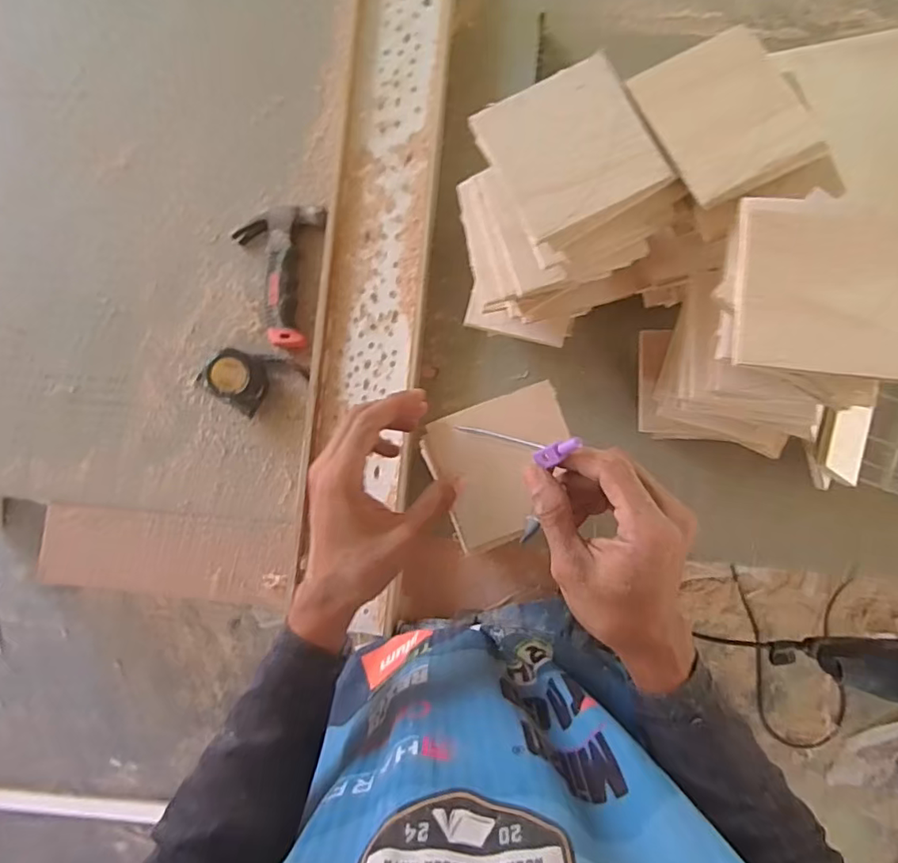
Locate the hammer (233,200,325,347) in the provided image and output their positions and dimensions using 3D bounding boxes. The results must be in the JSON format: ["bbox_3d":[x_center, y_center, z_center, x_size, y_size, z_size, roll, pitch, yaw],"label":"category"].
[{"bbox_3d":[-0.195,-0.175,0.619,0.097,0.027,0.157,9,87,4],"label":"hammer"}]

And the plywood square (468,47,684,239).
[{"bbox_3d":[0.084,-0.194,0.378,0.102,0.011,0.100,-26,83,2],"label":"plywood square"}]

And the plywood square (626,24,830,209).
[{"bbox_3d":[0.191,-0.217,0.379,0.106,0.010,0.101,-28,88,-8],"label":"plywood square"}]

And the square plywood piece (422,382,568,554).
[{"bbox_3d":[0.045,0.027,0.426,0.107,0.007,0.102,-21,83,3],"label":"square plywood piece"}]

